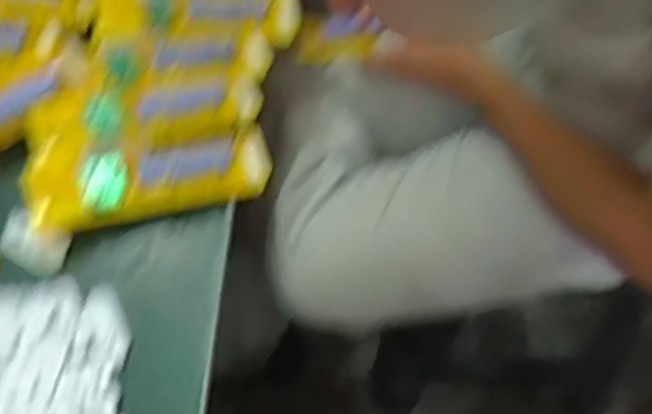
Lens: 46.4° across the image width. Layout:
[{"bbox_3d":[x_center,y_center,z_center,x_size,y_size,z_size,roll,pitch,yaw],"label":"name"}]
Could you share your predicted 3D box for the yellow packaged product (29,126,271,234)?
[{"bbox_3d":[-0.120,-0.018,0.528,0.161,0.023,0.046,-13,57,-11],"label":"yellow packaged product"}]

